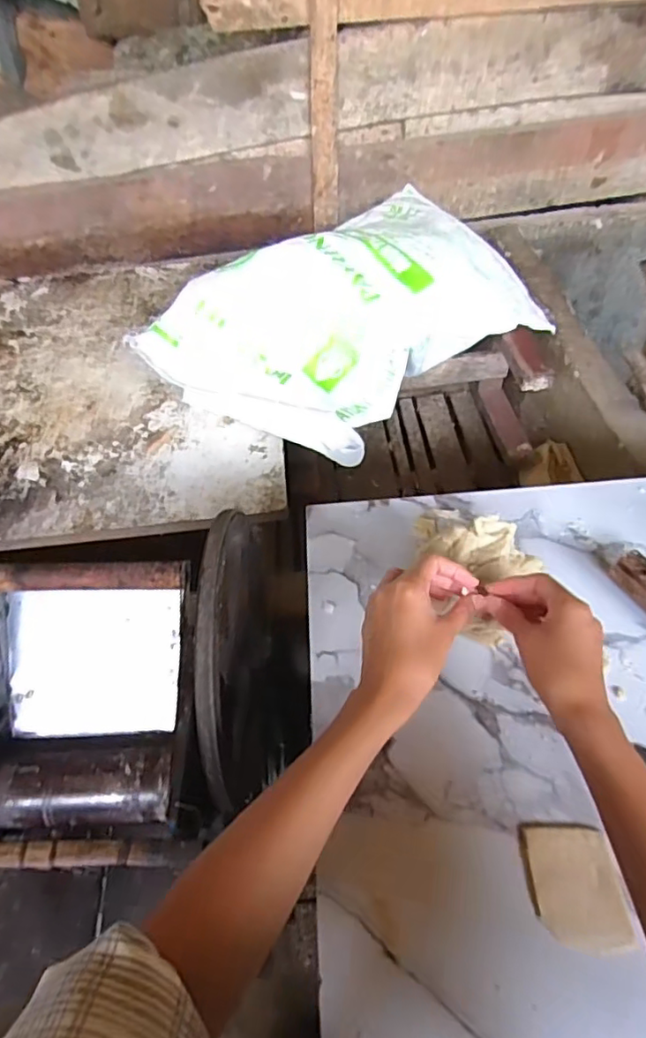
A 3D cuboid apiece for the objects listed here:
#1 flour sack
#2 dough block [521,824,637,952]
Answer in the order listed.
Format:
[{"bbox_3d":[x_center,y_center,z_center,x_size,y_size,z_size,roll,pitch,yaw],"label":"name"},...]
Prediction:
[{"bbox_3d":[0.058,-0.357,1.023,0.657,0.193,0.401,-35,59,-22],"label":"flour sack"},{"bbox_3d":[0.175,0.254,0.402,0.058,0.014,0.074,-2,53,1],"label":"dough block"}]

